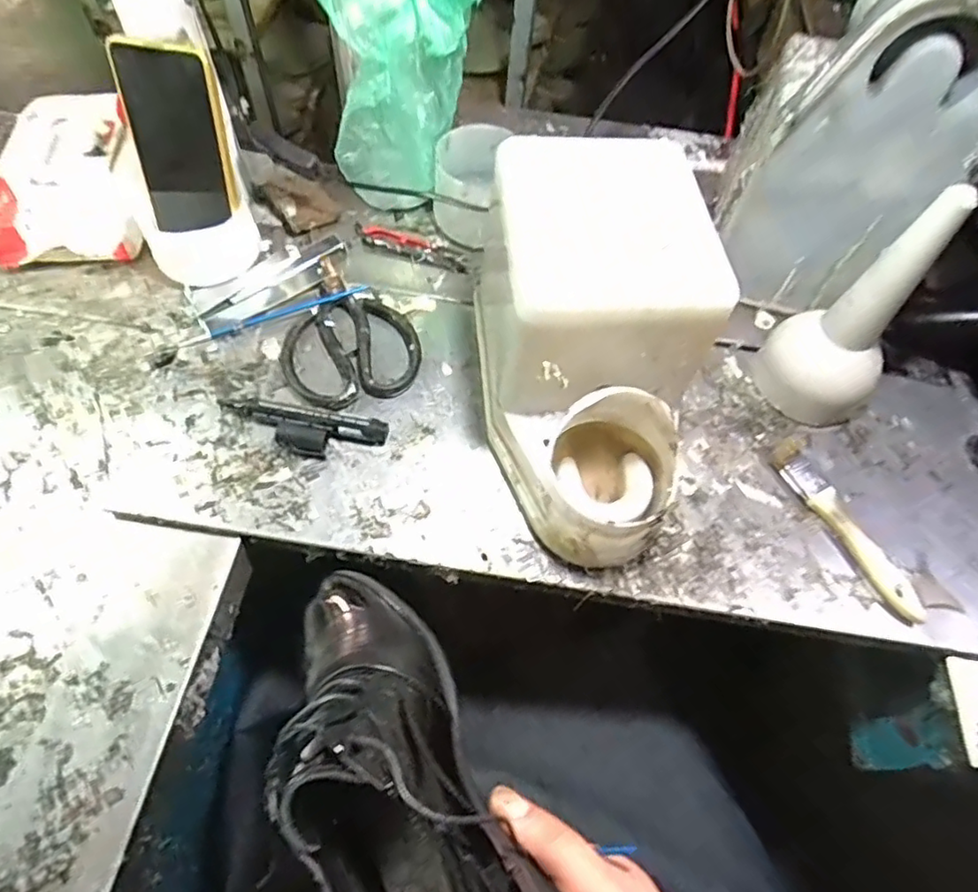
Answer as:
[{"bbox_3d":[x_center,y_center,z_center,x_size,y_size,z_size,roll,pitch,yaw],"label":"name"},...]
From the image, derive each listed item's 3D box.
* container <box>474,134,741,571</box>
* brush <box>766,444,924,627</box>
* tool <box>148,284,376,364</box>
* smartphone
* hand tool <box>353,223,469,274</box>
[{"bbox_3d":[0.068,-0.063,0.416,0.138,0.163,0.248,-2,61,-5],"label":"container"},{"bbox_3d":[0.267,0.058,0.453,0.027,0.014,0.151,-25,66,-16],"label":"brush"},{"bbox_3d":[-0.187,-0.103,0.507,0.182,0.010,0.014,-23,65,-15],"label":"tool"},{"bbox_3d":[-0.239,-0.232,0.469,0.074,0.134,0.012,7,41,-1],"label":"smartphone"},{"bbox_3d":[-0.069,-0.185,0.557,0.111,0.007,0.029,16,61,5],"label":"hand tool"}]

